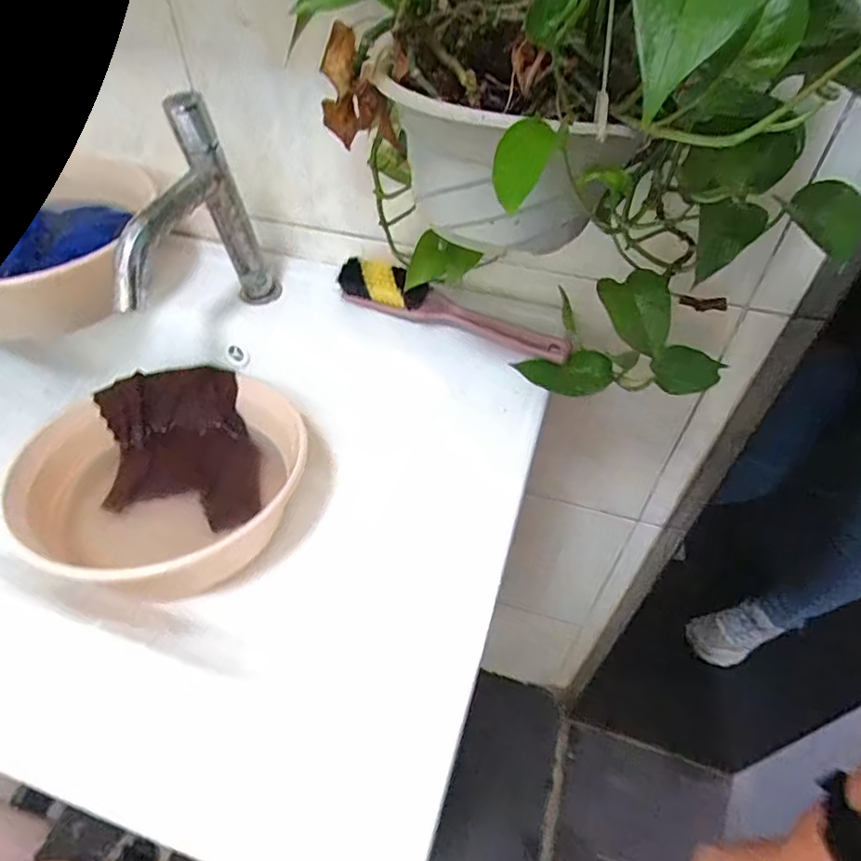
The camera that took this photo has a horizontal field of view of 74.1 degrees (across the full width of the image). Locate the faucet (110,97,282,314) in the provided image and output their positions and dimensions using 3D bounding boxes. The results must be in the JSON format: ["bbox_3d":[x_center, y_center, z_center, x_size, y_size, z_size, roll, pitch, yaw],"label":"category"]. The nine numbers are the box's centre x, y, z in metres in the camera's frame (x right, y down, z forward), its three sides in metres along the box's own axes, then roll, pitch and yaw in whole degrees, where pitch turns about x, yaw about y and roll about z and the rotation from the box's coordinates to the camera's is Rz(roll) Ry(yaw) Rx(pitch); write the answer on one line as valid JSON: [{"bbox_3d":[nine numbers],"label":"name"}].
[{"bbox_3d":[-0.196,-0.154,0.453,0.033,0.178,0.150,23,48,19],"label":"faucet"}]

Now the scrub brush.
[{"bbox_3d":[0.017,-0.110,0.508,0.219,0.040,0.032,21,48,17],"label":"scrub brush"}]

